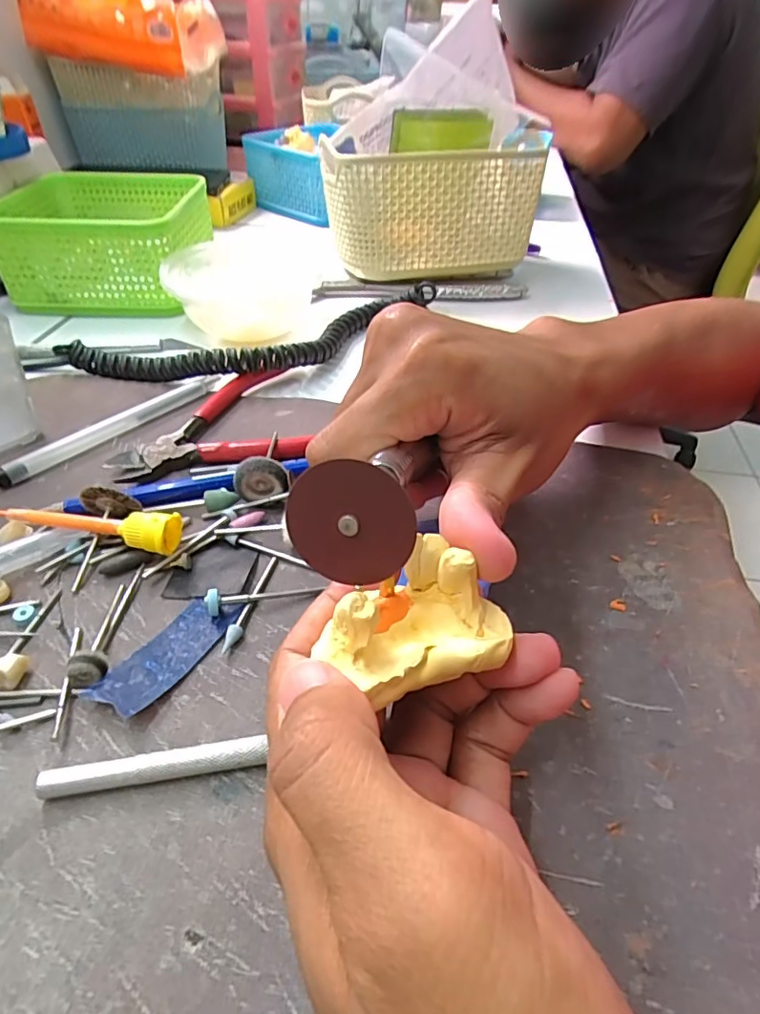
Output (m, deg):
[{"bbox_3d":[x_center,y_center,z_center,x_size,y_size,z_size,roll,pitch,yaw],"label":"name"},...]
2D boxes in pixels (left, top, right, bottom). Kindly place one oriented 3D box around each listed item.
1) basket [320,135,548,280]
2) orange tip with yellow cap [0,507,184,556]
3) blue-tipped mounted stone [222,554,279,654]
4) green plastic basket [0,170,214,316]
[{"bbox_3d":[0.038,-0.231,0.440,0.156,0.097,0.072,-12,45,-15],"label":"basket"},{"bbox_3d":[-0.127,0.007,0.226,0.089,0.019,0.015,6,43,3],"label":"orange tip with yellow cap"},{"bbox_3d":[-0.049,0.035,0.212,0.006,0.004,0.046,12,44,10],"label":"blue-tipped mounted stone"},{"bbox_3d":[-0.205,-0.207,0.426,0.130,0.063,0.130,-1,43,-4],"label":"green plastic basket"}]

